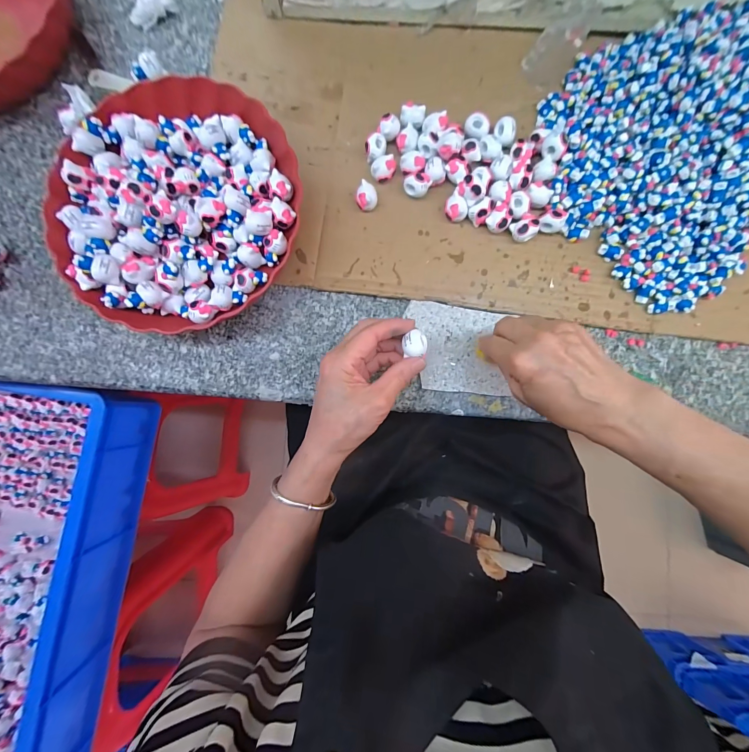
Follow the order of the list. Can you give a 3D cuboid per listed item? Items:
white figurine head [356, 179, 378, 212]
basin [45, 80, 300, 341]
[{"bbox_3d":[-0.008,-0.185,0.346,0.022,0.023,0.024,0,85,1],"label":"white figurine head"},{"bbox_3d":[-0.192,-0.162,0.330,0.220,0.059,0.234,0,85,1],"label":"basin"}]

